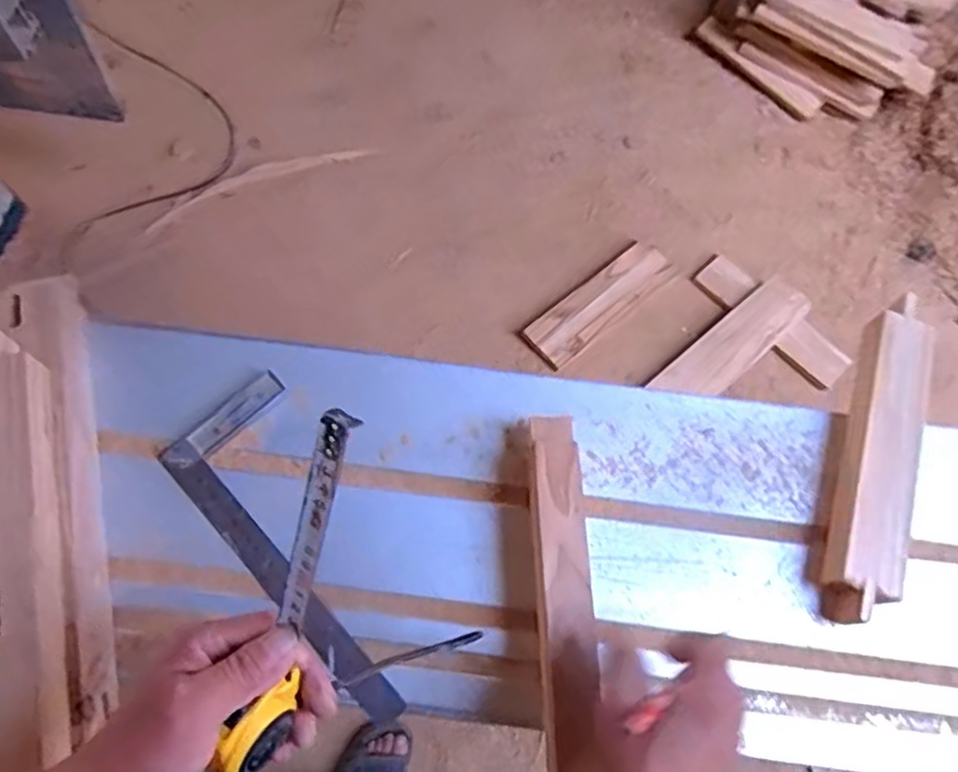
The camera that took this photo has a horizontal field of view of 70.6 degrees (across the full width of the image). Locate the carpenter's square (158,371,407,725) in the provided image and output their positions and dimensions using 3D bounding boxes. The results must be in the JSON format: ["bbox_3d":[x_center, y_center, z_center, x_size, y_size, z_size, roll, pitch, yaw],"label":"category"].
[{"bbox_3d":[-0.140,0.129,0.581,0.122,0.018,0.302,-40,75,-17],"label":"carpenter's square"}]

